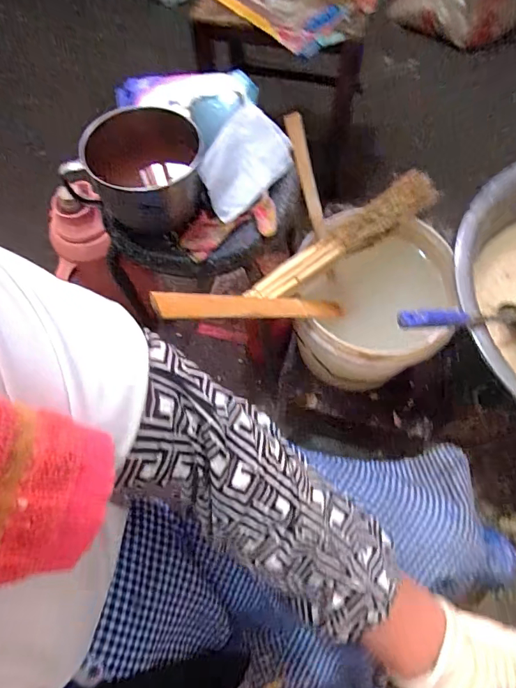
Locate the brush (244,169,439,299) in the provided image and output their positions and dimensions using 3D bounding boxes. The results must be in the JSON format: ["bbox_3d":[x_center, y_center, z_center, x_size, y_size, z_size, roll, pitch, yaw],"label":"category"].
[{"bbox_3d":[0.130,-0.153,0.635,0.337,0.034,0.060,-37,71,-12],"label":"brush"}]

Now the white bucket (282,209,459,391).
[{"bbox_3d":[0.182,-0.058,0.722,0.220,0.238,0.221,-1,68,2],"label":"white bucket"}]

